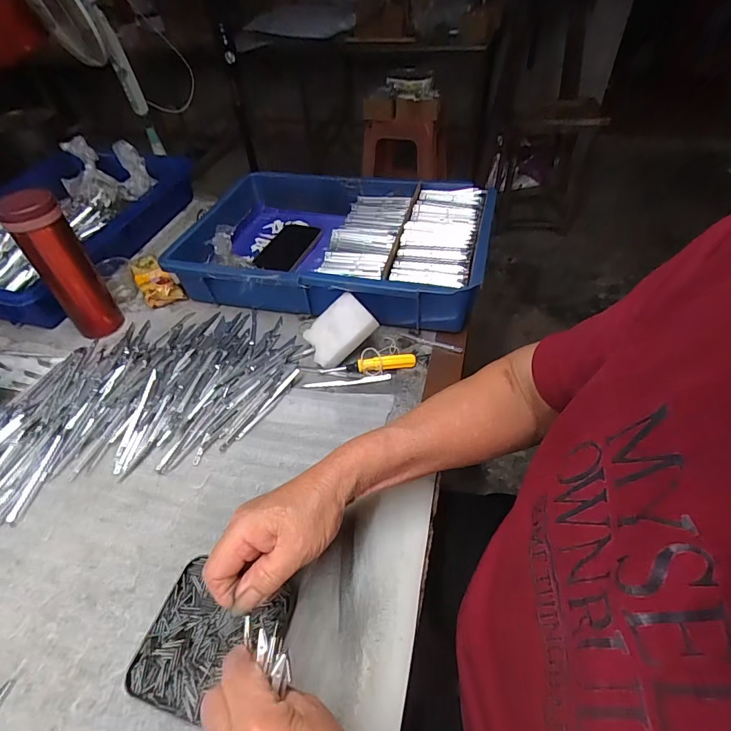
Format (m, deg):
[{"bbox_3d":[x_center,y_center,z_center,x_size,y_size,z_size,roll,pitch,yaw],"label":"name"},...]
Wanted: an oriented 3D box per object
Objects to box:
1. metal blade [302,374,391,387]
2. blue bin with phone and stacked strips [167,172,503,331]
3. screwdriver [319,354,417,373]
[{"bbox_3d":[-0.022,0.019,0.510,0.105,0.004,0.010,-7,57,2],"label":"metal blade"},{"bbox_3d":[-0.044,-0.182,0.649,0.434,0.096,0.278,9,47,12],"label":"blue bin with phone and stacked strips"},{"bbox_3d":[0.003,-0.002,0.518,0.115,0.018,0.014,-3,45,1],"label":"screwdriver"}]

